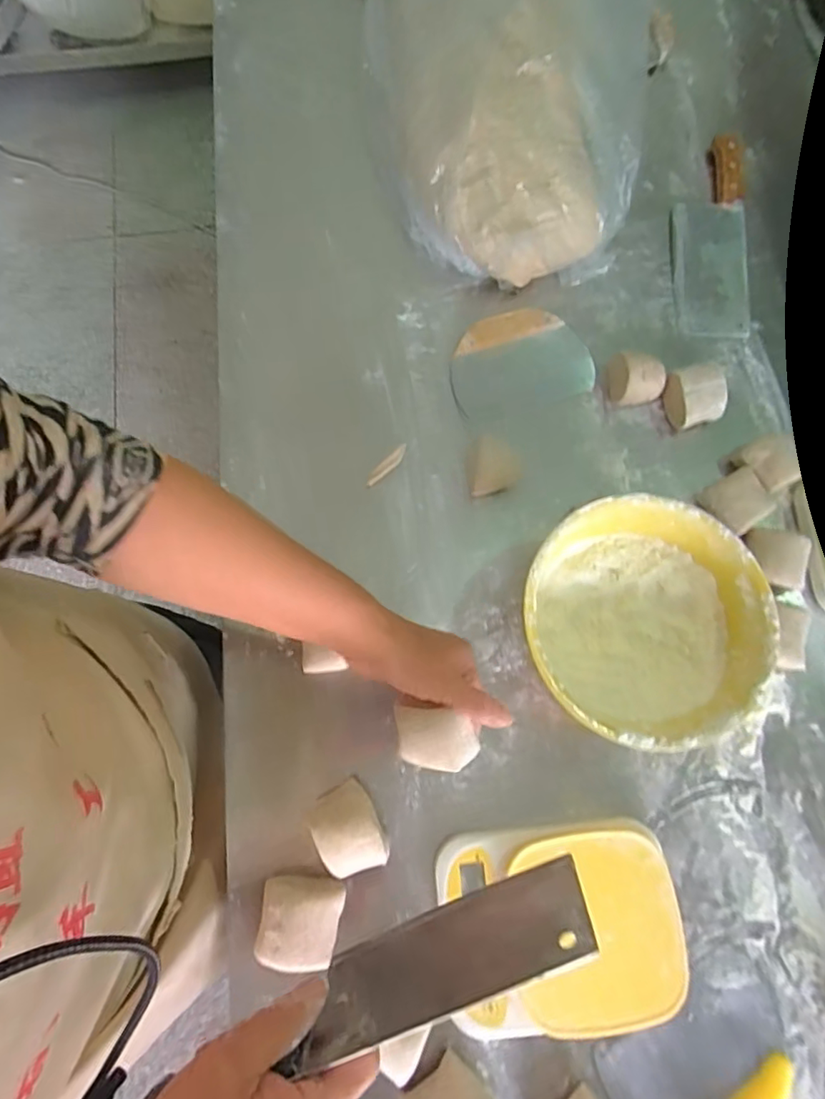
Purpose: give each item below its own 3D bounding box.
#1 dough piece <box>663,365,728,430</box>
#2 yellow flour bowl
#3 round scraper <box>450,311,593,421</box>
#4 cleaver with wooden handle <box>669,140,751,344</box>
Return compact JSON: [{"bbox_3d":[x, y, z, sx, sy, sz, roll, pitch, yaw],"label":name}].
[{"bbox_3d":[0.303,-0.161,0.590,0.054,0.043,0.057,-14,76,-5],"label":"dough piece"},{"bbox_3d":[0.195,0.066,0.498,0.196,0.093,0.200,0,76,-1],"label":"yellow flour bowl"},{"bbox_3d":[0.119,-0.208,0.612,0.158,0.017,0.111,-17,77,-5],"label":"round scraper"},{"bbox_3d":[0.357,-0.381,0.658,0.084,0.018,0.274,7,76,1],"label":"cleaver with wooden handle"}]

